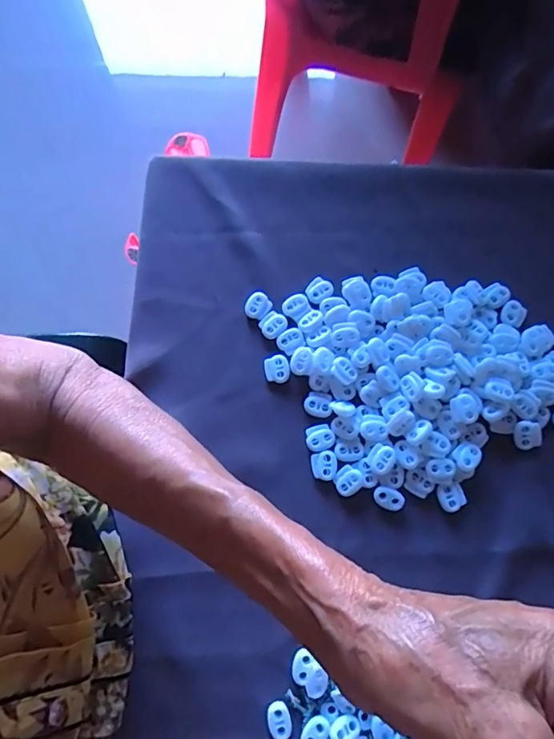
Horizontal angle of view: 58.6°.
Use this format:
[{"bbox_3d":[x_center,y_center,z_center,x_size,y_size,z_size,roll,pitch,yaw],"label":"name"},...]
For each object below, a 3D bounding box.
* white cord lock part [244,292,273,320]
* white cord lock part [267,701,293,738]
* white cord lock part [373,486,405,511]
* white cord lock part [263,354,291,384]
[{"bbox_3d":[-0.016,-0.052,0.405,0.020,0.004,0.022,43,81,11],"label":"white cord lock part"},{"bbox_3d":[0.002,0.239,0.334,0.015,0.004,0.023,-13,76,-2],"label":"white cord lock part"},{"bbox_3d":[0.084,0.096,0.367,0.023,0.004,0.015,24,78,7],"label":"white cord lock part"},{"bbox_3d":[0.000,0.000,0.391,0.019,0.004,0.022,-12,76,-1],"label":"white cord lock part"}]

